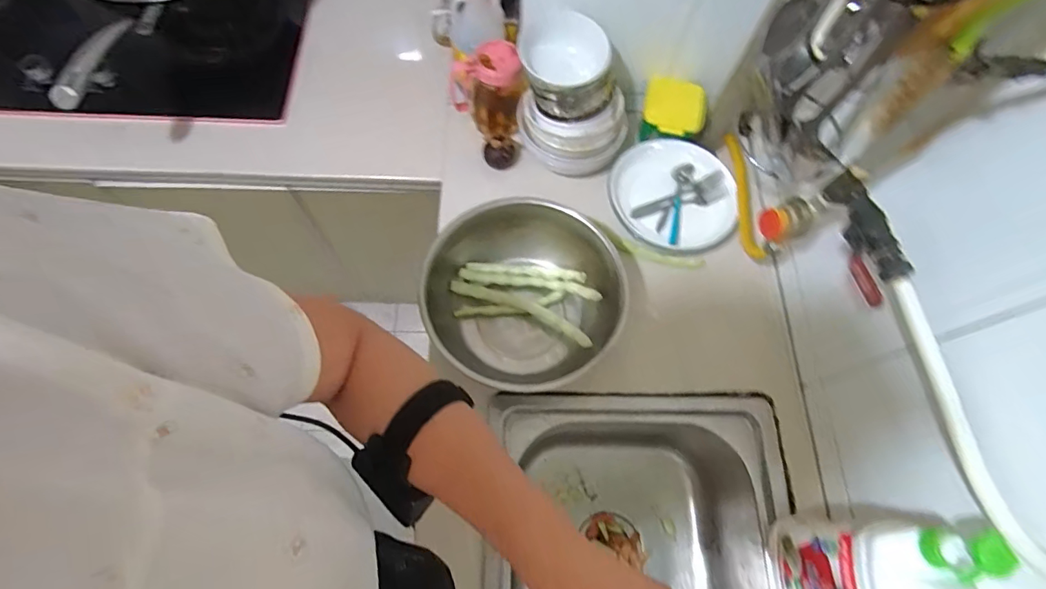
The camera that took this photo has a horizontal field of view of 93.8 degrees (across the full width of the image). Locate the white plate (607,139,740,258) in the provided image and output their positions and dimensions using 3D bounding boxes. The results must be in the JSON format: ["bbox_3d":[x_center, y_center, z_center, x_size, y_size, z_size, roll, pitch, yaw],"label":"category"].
[{"bbox_3d":[0.249,-0.161,0.802,0.190,0.040,0.200,1,68,-2],"label":"white plate"}]

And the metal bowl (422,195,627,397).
[{"bbox_3d":[0.001,-0.004,0.705,0.234,0.121,0.228,1,68,-2],"label":"metal bowl"}]

